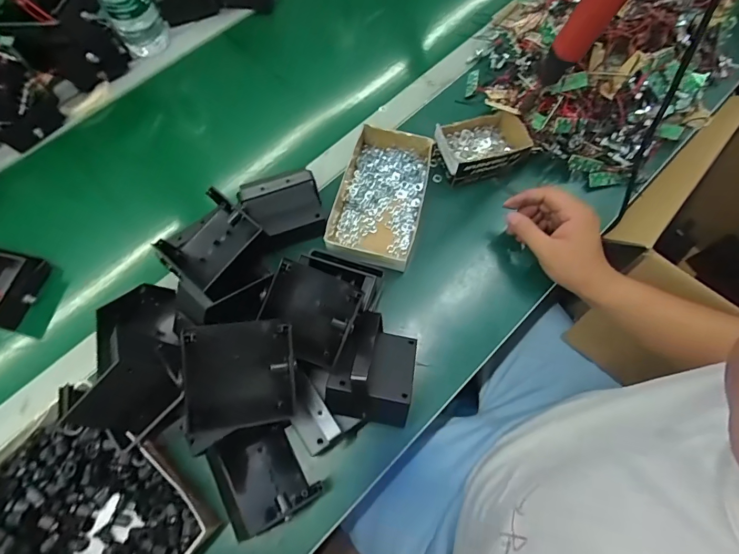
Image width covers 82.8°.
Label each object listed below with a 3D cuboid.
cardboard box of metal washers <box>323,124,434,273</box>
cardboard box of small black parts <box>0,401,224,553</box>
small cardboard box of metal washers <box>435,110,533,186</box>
[{"bbox_3d":[0.014,-0.104,0.534,0.111,0.034,0.188,13,68,6],"label":"cardboard box of metal washers"},{"bbox_3d":[-0.267,0.224,0.393,0.202,0.032,0.165,41,74,16],"label":"cardboard box of small black parts"},{"bbox_3d":[0.145,-0.174,0.553,0.109,0.046,0.093,-23,69,-8],"label":"small cardboard box of metal washers"}]

